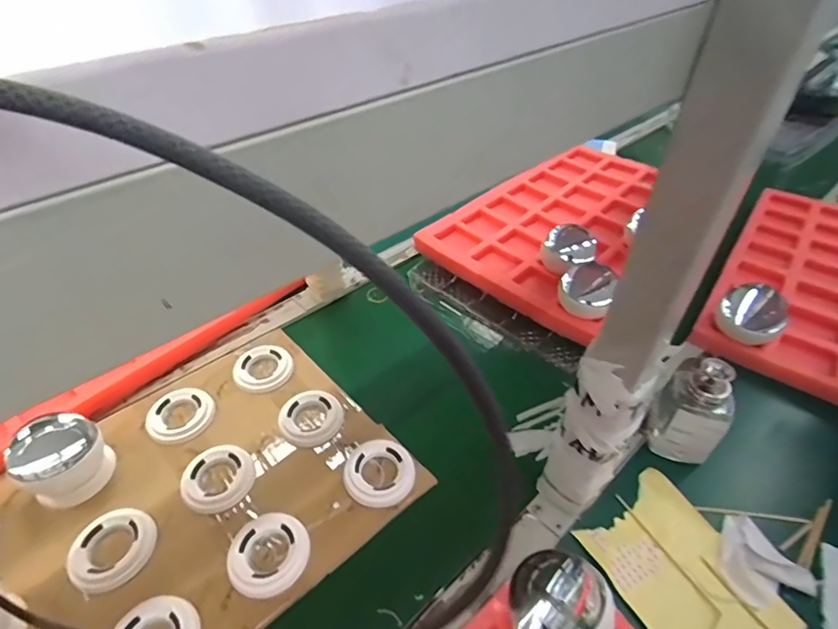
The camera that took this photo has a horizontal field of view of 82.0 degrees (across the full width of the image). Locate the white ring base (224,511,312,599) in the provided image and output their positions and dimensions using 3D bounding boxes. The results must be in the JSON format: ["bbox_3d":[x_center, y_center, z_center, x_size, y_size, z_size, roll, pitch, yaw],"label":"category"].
[{"bbox_3d":[-0.139,0.219,0.443,0.071,0.011,0.070,1,43,0],"label":"white ring base"}]

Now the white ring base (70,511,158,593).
[{"bbox_3d":[-0.284,0.218,0.448,0.070,0.012,0.071,26,48,24],"label":"white ring base"}]

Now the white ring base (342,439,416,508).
[{"bbox_3d":[-0.040,0.165,0.502,0.071,0.015,0.072,1,43,0],"label":"white ring base"}]

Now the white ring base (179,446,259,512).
[{"bbox_3d":[-0.206,0.168,0.496,0.066,0.012,0.069,1,43,0],"label":"white ring base"}]

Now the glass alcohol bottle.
[{"bbox_3d":[0.289,0.099,0.505,0.060,0.116,0.060,18,45,18],"label":"glass alcohol bottle"}]

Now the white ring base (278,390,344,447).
[{"bbox_3d":[-0.123,0.119,0.554,0.071,0.013,0.068,1,43,0],"label":"white ring base"}]

